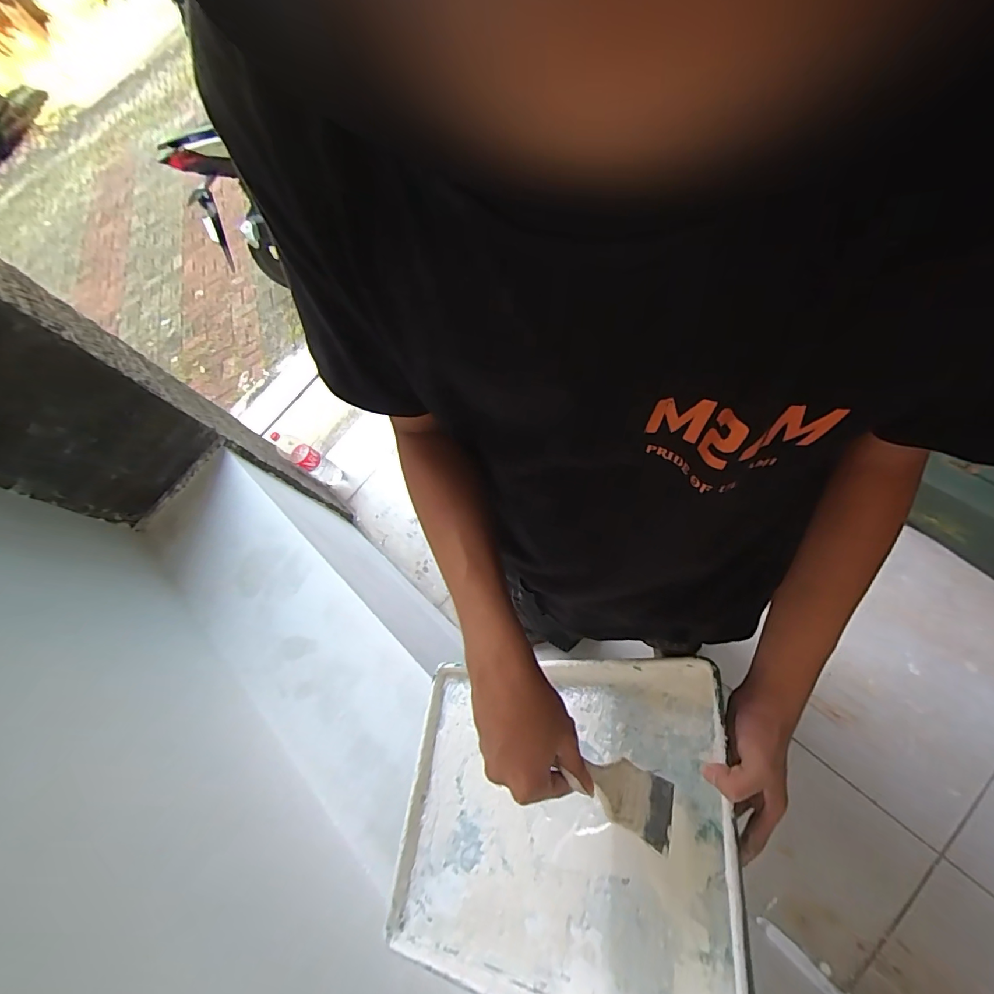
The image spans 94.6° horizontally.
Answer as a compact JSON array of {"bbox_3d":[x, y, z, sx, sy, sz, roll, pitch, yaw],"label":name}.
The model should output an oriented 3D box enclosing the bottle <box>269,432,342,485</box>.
[{"bbox_3d":[-0.720,-0.148,1.733,0.089,0.344,0.075,-42,58,0],"label":"bottle"}]

